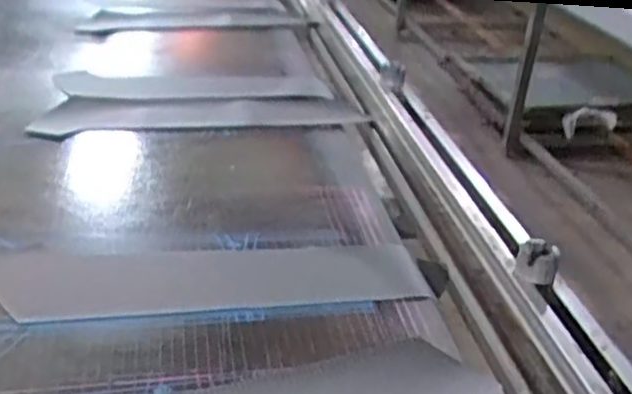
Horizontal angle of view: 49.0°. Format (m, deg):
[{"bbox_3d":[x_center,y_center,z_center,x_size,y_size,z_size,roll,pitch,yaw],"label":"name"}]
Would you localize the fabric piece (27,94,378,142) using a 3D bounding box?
[{"bbox_3d":[-0.166,-0.138,1.069,0.501,0.034,0.127,-2,30,-12],"label":"fabric piece"}]

